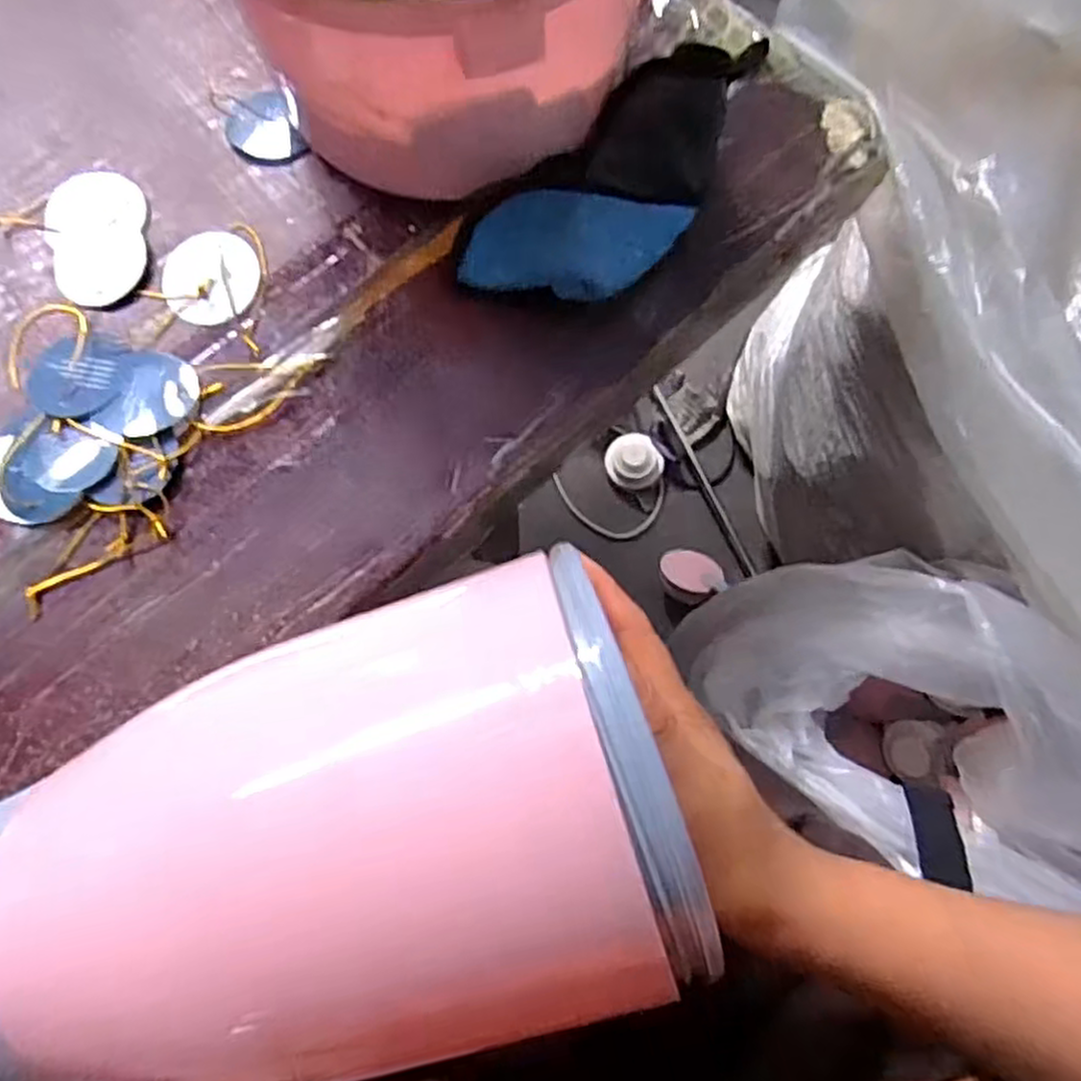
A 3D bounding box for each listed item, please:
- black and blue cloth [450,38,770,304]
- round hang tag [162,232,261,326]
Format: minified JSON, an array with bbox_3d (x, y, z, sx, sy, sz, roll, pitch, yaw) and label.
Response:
[{"bbox_3d":[0.037,-0.186,0.392,0.083,0.051,0.173,42,79,10],"label":"black and blue cloth"},{"bbox_3d":[-0.175,-0.140,0.400,0.048,0.004,0.052,0,75,0],"label":"round hang tag"}]

